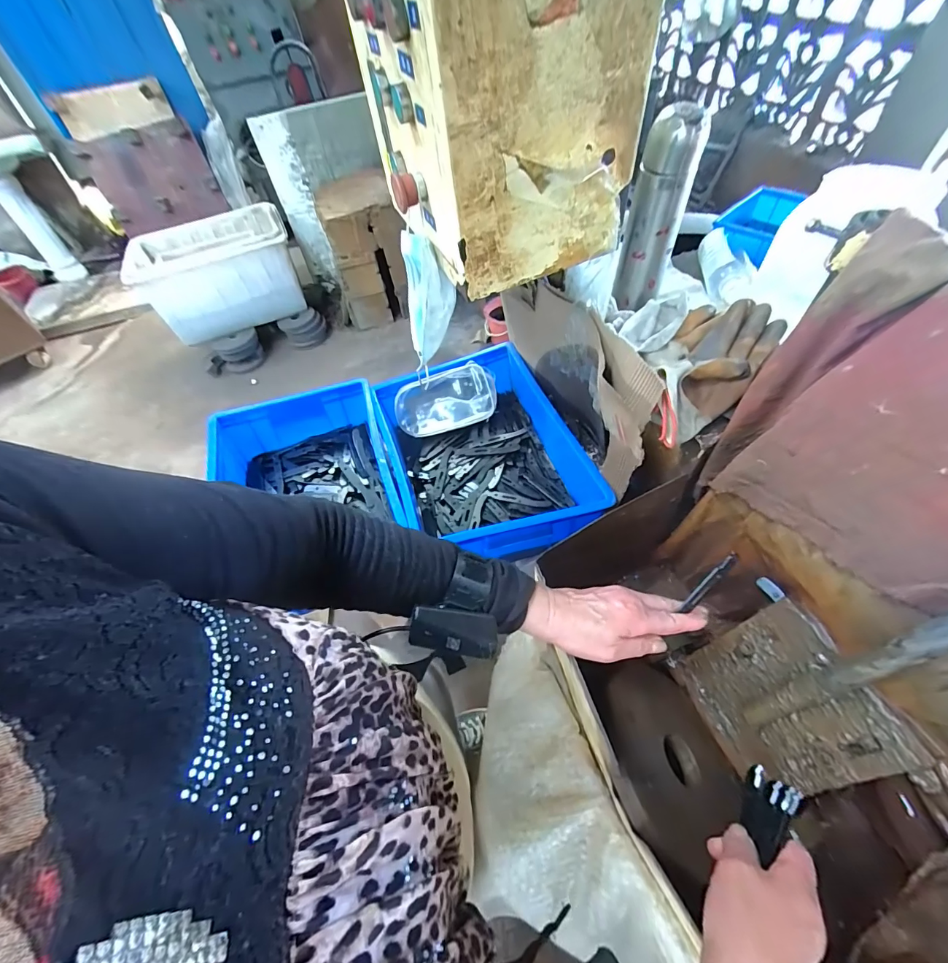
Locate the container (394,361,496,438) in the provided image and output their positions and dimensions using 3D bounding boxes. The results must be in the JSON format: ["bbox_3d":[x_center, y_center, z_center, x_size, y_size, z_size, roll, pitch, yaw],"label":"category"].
[{"bbox_3d":[-0.055,-0.158,0.823,0.201,0.044,0.114,-14,98,5],"label":"container"}]

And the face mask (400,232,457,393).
[{"bbox_3d":[-0.068,-0.239,0.557,0.063,0.164,0.094,-28,57,-14],"label":"face mask"}]

